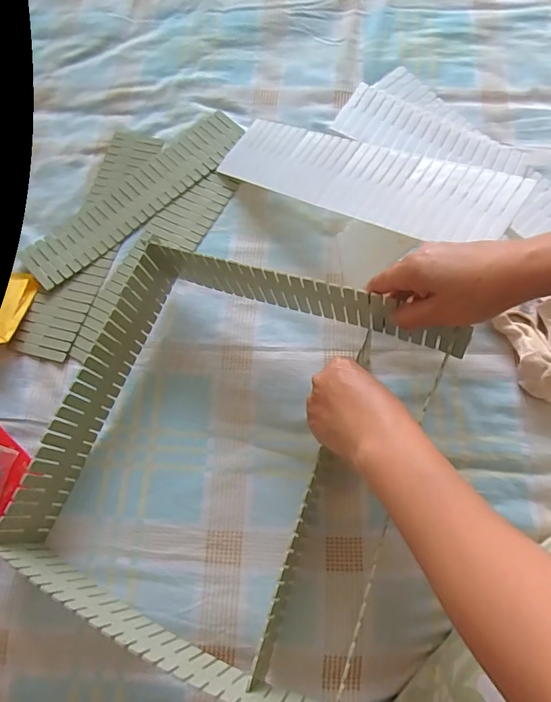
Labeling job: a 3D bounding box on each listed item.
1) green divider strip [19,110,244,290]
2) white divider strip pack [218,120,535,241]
[{"bbox_3d":[-0.171,-0.196,0.578,0.307,0.011,0.078,-42,74,-11],"label":"green divider strip"},{"bbox_3d":[0.079,-0.189,0.501,0.342,0.011,0.095,29,79,30],"label":"white divider strip pack"}]

